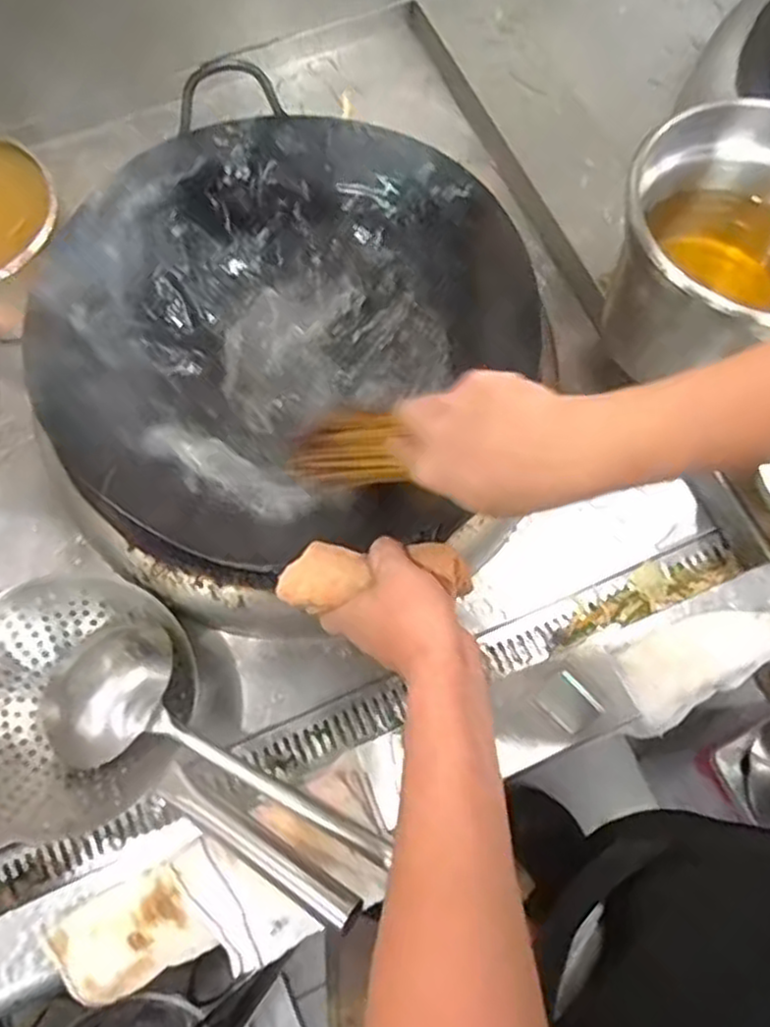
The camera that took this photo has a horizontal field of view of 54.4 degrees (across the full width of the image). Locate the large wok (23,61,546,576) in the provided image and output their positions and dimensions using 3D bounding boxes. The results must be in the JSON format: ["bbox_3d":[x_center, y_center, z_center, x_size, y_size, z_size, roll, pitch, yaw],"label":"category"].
[{"bbox_3d":[-0.090,-0.168,0.697,0.385,0.124,0.423,26,72,9],"label":"large wok"}]

